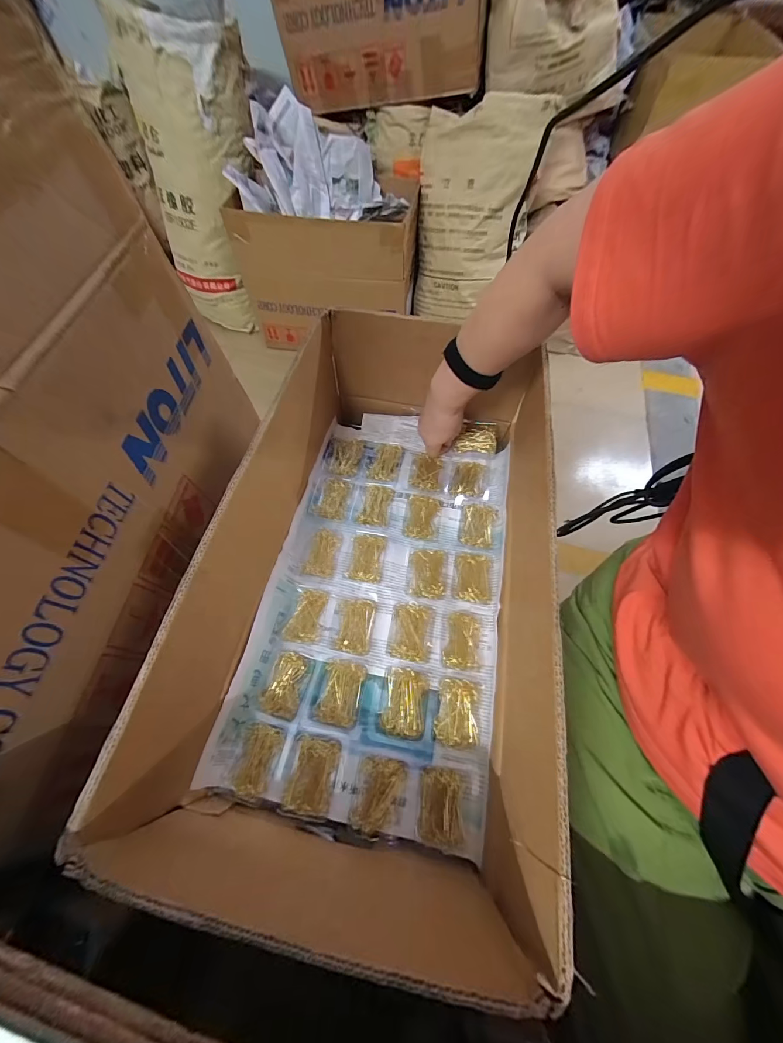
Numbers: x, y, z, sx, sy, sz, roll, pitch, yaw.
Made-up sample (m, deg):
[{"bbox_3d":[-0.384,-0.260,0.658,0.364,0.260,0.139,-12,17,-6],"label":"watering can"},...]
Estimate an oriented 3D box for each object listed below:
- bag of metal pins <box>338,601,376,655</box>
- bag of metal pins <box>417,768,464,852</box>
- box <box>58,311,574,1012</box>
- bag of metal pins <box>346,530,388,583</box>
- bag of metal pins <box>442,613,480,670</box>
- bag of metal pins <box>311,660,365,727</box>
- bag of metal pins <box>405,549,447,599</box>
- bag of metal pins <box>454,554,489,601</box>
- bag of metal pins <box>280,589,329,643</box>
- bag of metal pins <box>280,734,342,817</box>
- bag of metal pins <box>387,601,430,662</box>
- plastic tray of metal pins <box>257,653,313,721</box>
[{"bbox_3d":[-0.050,0.142,0.485,0.045,0.013,0.071,7,62,3],"label":"bag of metal pins"},{"bbox_3d":[0.054,0.313,0.388,0.047,0.021,0.069,4,62,2],"label":"bag of metal pins"},{"bbox_3d":[-0.001,0.032,0.441,0.393,0.210,0.622,8,62,4],"label":"box"},{"bbox_3d":[-0.037,0.050,0.527,0.051,0.026,0.080,9,62,5],"label":"bag of metal pins"},{"bbox_3d":[0.095,0.156,0.469,0.046,0.022,0.075,9,62,5],"label":"bag of metal pins"},{"bbox_3d":[-0.063,0.211,0.438,0.049,0.017,0.071,9,62,5],"label":"bag of metal pins"},{"bbox_3d":[0.052,0.075,0.514,0.057,0.027,0.074,7,62,4],"label":"bag of metal pins"},{"bbox_3d":[0.116,0.081,0.511,0.048,0.023,0.068,6,62,3],"label":"bag of metal pins"},{"bbox_3d":[-0.116,0.129,0.482,0.044,0.022,0.071,10,62,5],"label":"bag of metal pins"},{"bbox_3d":[-0.088,0.286,0.401,0.049,0.022,0.073,10,62,5],"label":"bag of metal pins"},{"bbox_3d":[0.025,0.145,0.475,0.050,0.025,0.075,7,62,4],"label":"bag of metal pins"},{"bbox_3d":[-0.134,0.204,0.446,0.051,0.014,0.072,11,62,6],"label":"plastic tray of metal pins"}]

